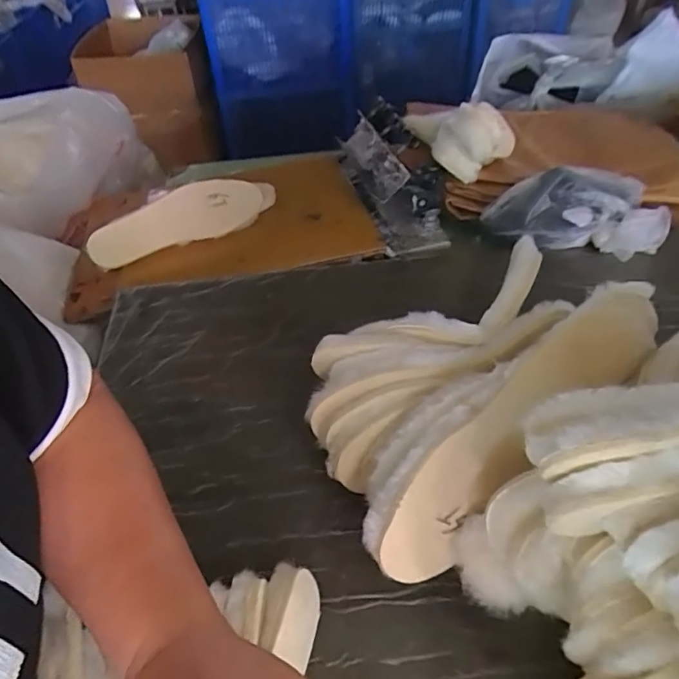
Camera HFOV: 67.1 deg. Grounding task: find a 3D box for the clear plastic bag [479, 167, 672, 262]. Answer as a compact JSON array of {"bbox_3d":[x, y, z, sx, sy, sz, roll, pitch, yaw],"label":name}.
[{"bbox_3d":[0.340,-0.184,0.747,0.247,0.099,0.095,11,47,15],"label":"clear plastic bag"}]

